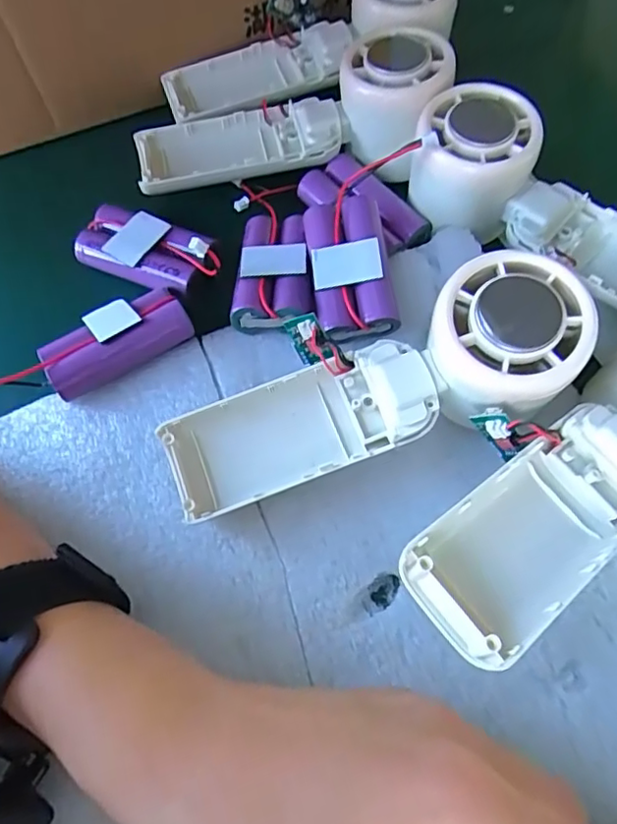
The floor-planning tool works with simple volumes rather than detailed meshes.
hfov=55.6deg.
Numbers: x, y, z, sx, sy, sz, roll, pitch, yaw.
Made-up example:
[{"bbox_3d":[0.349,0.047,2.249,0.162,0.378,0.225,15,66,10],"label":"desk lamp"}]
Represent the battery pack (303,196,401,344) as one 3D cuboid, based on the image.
[{"bbox_3d":[0.021,-0.065,0.267,0.039,0.020,0.070,-7,65,-1],"label":"battery pack"}]

